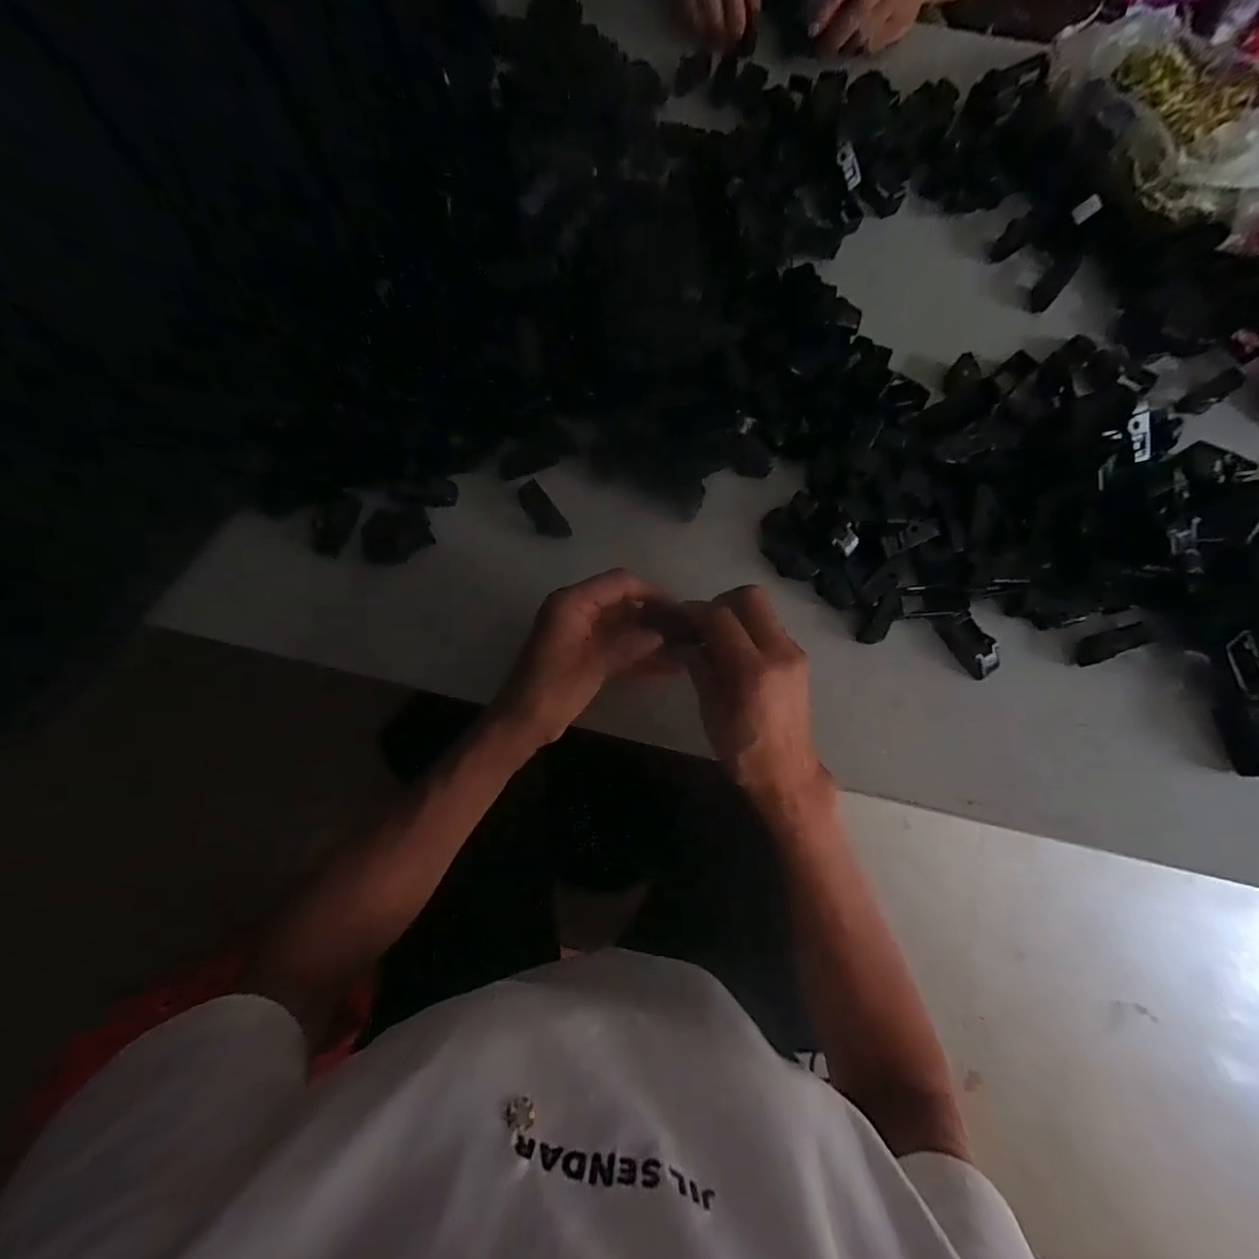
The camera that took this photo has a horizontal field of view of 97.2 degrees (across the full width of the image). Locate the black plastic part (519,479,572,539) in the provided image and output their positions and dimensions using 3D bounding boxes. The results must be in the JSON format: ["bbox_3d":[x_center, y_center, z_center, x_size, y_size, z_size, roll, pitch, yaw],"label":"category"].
[{"bbox_3d":[-0.067,-0.090,0.433,0.020,0.015,0.051,-36,79,-9],"label":"black plastic part"}]

